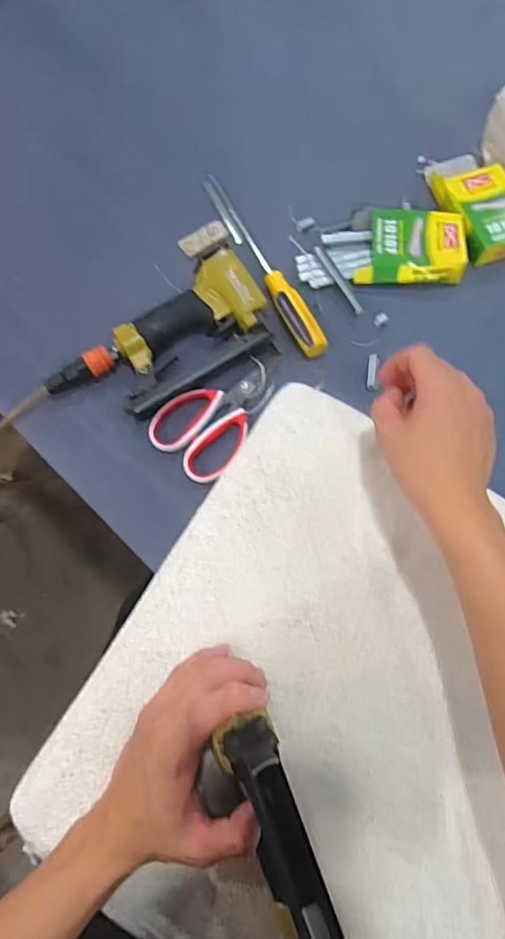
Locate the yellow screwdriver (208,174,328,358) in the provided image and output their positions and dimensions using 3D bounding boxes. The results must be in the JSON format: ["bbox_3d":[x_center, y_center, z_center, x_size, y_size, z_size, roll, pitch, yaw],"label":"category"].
[{"bbox_3d":[0.008,-0.254,0.625,0.029,0.024,0.285,-27,76,-9],"label":"yellow screwdriver"}]

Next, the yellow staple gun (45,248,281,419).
[{"bbox_3d":[-0.089,-0.131,0.579,0.255,0.040,0.127,-39,78,-12],"label":"yellow staple gun"}]

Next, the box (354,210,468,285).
[{"bbox_3d":[0.192,-0.270,0.633,0.126,0.035,0.095,2,73,-1],"label":"box"}]

